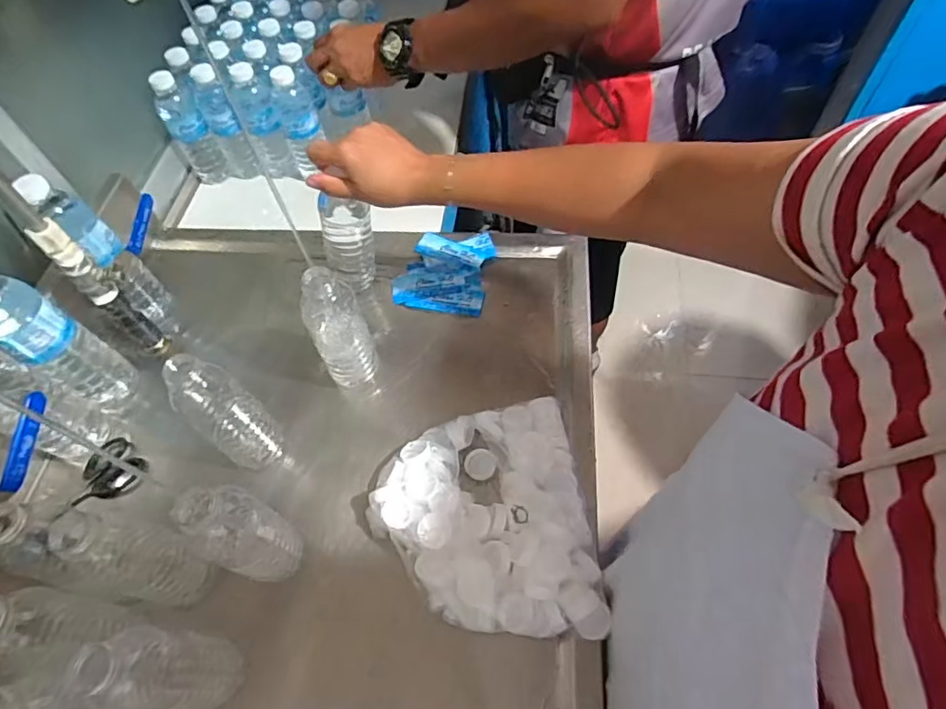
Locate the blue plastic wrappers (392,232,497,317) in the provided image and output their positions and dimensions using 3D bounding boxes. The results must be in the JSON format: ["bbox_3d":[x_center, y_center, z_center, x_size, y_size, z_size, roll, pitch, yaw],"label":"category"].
[{"bbox_3d":[-0.036,-0.108,0.691,0.113,0.013,0.121,10,60,10],"label":"blue plastic wrappers"}]

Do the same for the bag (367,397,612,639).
[{"bbox_3d":[0.006,0.153,0.503,0.194,0.050,0.212,-9,58,-2],"label":"bag"}]

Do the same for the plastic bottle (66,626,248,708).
[{"bbox_3d":[-0.236,0.243,0.408,0.047,0.163,0.053,-3,58,2],"label":"plastic bottle"}]

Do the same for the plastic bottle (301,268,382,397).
[{"bbox_3d":[-0.135,-0.019,0.553,0.061,0.172,0.053,-22,60,-10],"label":"plastic bottle"}]

